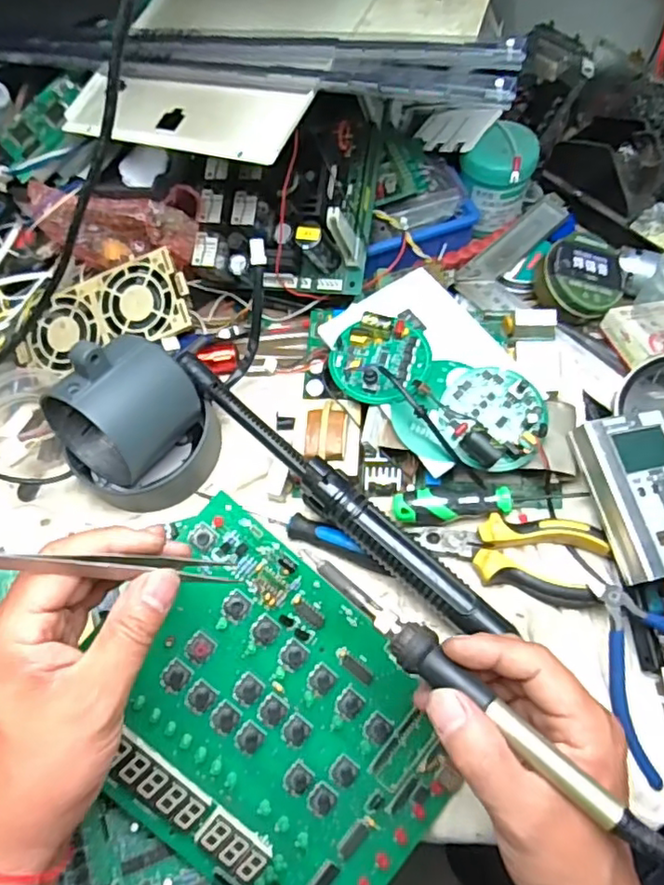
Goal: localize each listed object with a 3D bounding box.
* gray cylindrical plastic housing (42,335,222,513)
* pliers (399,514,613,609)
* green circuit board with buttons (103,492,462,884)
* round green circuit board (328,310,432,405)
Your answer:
[{"bbox_3d":[-0.137,-0.012,0.426,0.103,0.115,0.074,-32,67,-12],"label":"gray cylindrical plastic housing"},{"bbox_3d":[0.115,0.073,0.400,0.120,0.012,0.052,5,65,6],"label":"pliers"},{"bbox_3d":[-0.033,0.158,0.343,0.210,0.009,0.158,42,79,-3],"label":"green circuit board with buttons"},{"bbox_3d":[0.037,-0.061,0.435,0.074,0.024,0.066,-20,65,-6],"label":"round green circuit board"}]

